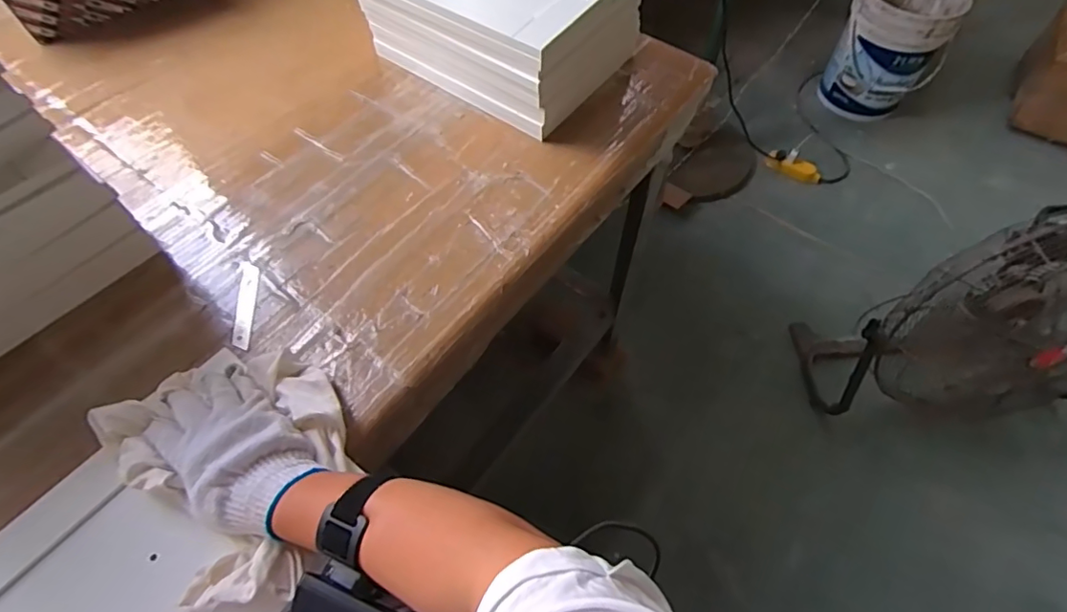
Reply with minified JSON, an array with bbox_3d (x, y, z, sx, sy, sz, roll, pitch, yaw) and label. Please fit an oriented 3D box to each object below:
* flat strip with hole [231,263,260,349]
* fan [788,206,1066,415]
[{"bbox_3d":[-0.289,-0.002,0.552,0.019,0.004,0.099,-4,59,-7],"label":"flat strip with hole"},{"bbox_3d":[0.970,0.047,1.145,0.596,0.521,0.246,4,58,1],"label":"fan"}]

